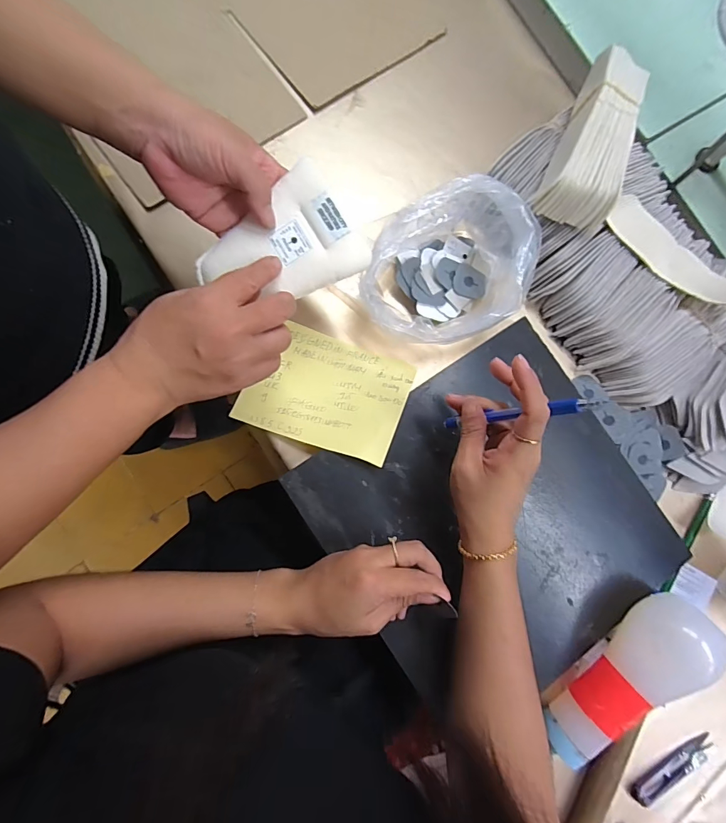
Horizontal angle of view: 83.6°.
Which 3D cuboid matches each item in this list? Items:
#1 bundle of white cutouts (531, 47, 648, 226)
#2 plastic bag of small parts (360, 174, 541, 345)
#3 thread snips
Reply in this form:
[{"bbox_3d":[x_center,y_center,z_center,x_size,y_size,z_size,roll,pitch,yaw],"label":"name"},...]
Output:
[{"bbox_3d":[0.229,-0.262,0.397,0.070,0.059,0.164,25,81,-3],"label":"bundle of white cutouts"},{"bbox_3d":[0.087,-0.148,0.403,0.138,0.083,0.168,24,81,-3],"label":"plastic bag of small parts"},{"bbox_3d":[0.310,0.358,0.403,0.100,0.008,0.028,-19,85,-9],"label":"thread snips"}]

